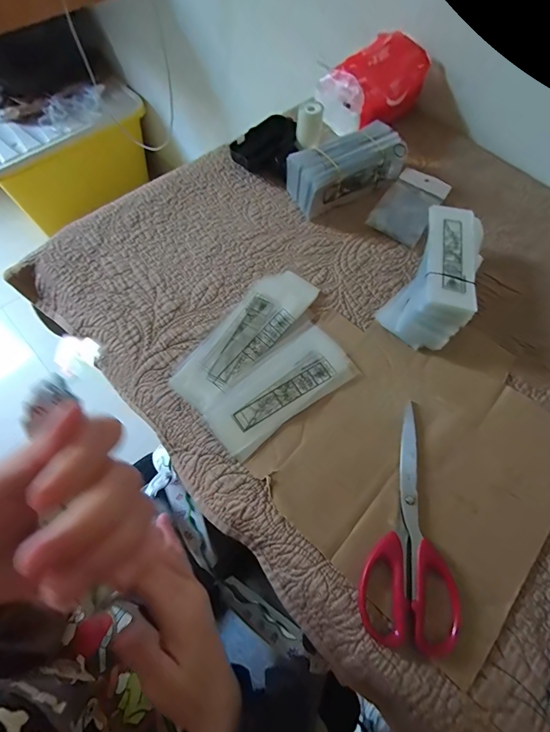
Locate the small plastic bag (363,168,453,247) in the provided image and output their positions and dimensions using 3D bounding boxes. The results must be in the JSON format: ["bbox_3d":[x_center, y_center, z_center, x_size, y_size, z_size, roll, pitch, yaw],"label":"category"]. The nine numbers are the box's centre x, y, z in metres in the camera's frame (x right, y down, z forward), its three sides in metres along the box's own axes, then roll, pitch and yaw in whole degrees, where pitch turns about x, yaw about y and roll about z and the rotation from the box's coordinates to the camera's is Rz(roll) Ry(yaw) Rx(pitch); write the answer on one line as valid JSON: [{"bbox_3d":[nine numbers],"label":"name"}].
[{"bbox_3d":[0.182,-0.219,0.480,0.069,0.010,0.132,31,68,12],"label":"small plastic bag"}]

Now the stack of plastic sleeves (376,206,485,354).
[{"bbox_3d":[0.186,-0.102,0.404,0.079,0.051,0.170,27,67,10],"label":"stack of plastic sleeves"}]

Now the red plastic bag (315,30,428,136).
[{"bbox_3d":[0.145,-0.410,0.519,0.162,0.074,0.090,-35,71,-16],"label":"red plastic bag"}]

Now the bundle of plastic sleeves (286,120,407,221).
[{"bbox_3d":[0.093,-0.261,0.473,0.156,0.053,0.065,-29,70,-14],"label":"bundle of plastic sleeves"}]

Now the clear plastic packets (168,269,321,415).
[{"bbox_3d":[-0.026,-0.036,0.384,0.069,0.015,0.194,37,69,14],"label":"clear plastic packets"}]

